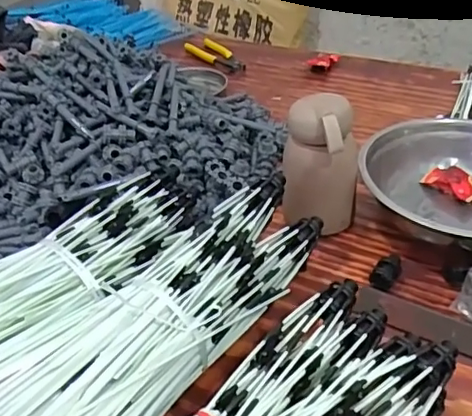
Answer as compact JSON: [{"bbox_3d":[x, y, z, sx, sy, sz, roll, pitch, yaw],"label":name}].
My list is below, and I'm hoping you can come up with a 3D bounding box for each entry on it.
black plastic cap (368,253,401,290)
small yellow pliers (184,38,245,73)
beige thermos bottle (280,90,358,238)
[{"bbox_3d":[0.149,0.062,0.554,0.023,0.020,0.035,23,45,32],"label":"black plastic cap"},{"bbox_3d":[-0.042,-0.291,1.057,0.067,0.021,0.163,-22,40,-22],"label":"small yellow pliers"},{"bbox_3d":[0.090,-0.049,0.594,0.077,0.129,0.076,4,37,10],"label":"beige thermos bottle"}]

